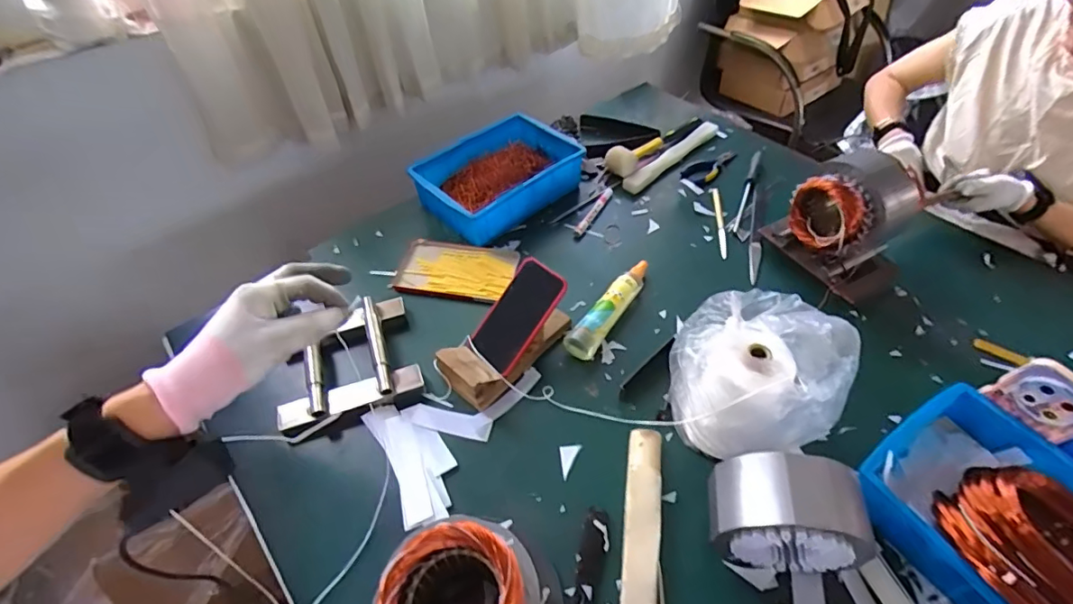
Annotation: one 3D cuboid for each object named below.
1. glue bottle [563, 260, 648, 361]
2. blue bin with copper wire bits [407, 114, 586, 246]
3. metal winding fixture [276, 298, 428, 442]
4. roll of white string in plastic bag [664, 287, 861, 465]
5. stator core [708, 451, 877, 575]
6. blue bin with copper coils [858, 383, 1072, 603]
[{"bbox_3d":[0.116,0.005,0.820,0.050,0.035,0.216,26,55,23],"label":"glue bottle"},{"bbox_3d":[-0.076,-0.239,0.991,0.194,0.099,0.295,33,58,27],"label":"blue bin with copper wire bits"},{"bbox_3d":[-0.276,0.080,0.743,0.194,0.072,0.190,-16,51,-11],"label":"metal winding fixture"},{"bbox_3d":[0.283,0.083,0.654,0.199,0.174,0.201,4,50,6],"label":"roll of white string in plastic bag"},{"bbox_3d":[0.260,0.223,0.548,0.149,0.149,0.084,5,50,7],"label":"stator core"},{"bbox_3d":[0.514,0.252,0.560,0.207,0.096,0.277,-28,54,-20],"label":"blue bin with copper coils"}]

